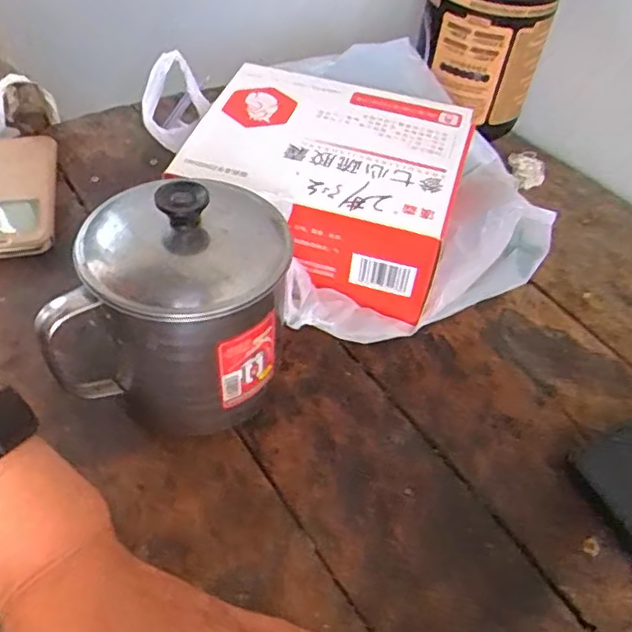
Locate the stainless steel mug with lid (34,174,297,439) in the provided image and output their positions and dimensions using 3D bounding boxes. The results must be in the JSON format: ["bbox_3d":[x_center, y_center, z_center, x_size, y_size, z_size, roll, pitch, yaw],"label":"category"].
[{"bbox_3d":[-0.077,-0.007,0.349,0.121,0.131,0.093,-2,48,-5],"label":"stainless steel mug with lid"}]

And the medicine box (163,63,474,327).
[{"bbox_3d":[0.008,-0.091,0.456,0.184,0.095,0.139,18,49,12],"label":"medicine box"}]

